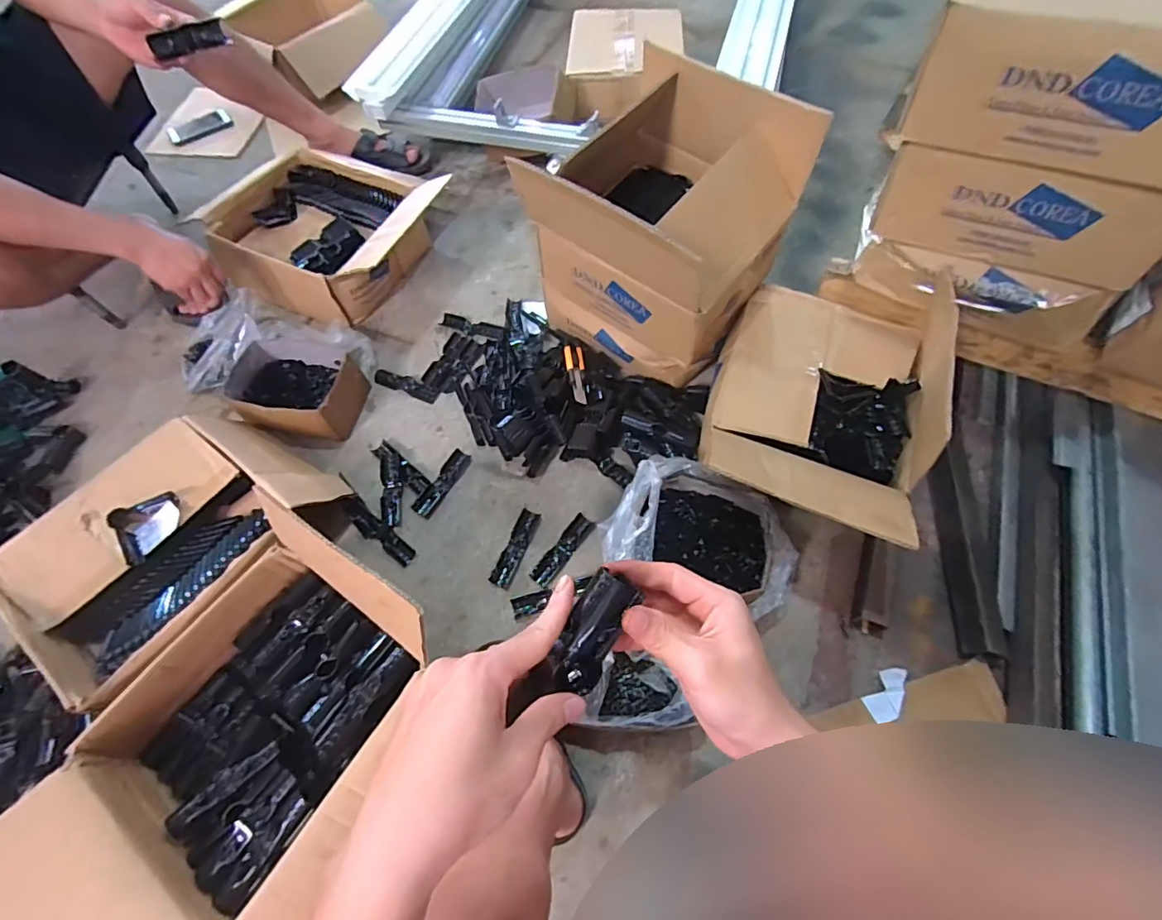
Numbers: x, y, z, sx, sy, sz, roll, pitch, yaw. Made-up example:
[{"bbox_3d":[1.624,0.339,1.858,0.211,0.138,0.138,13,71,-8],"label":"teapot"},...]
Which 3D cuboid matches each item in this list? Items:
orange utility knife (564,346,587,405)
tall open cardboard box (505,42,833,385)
[{"bbox_3d":[-0.007,-0.152,0.929,0.032,0.015,0.155,-8,48,-1],"label":"orange utility knife"},{"bbox_3d":[0.118,-0.345,0.867,0.327,0.374,0.316,37,69,19],"label":"tall open cardboard box"}]

